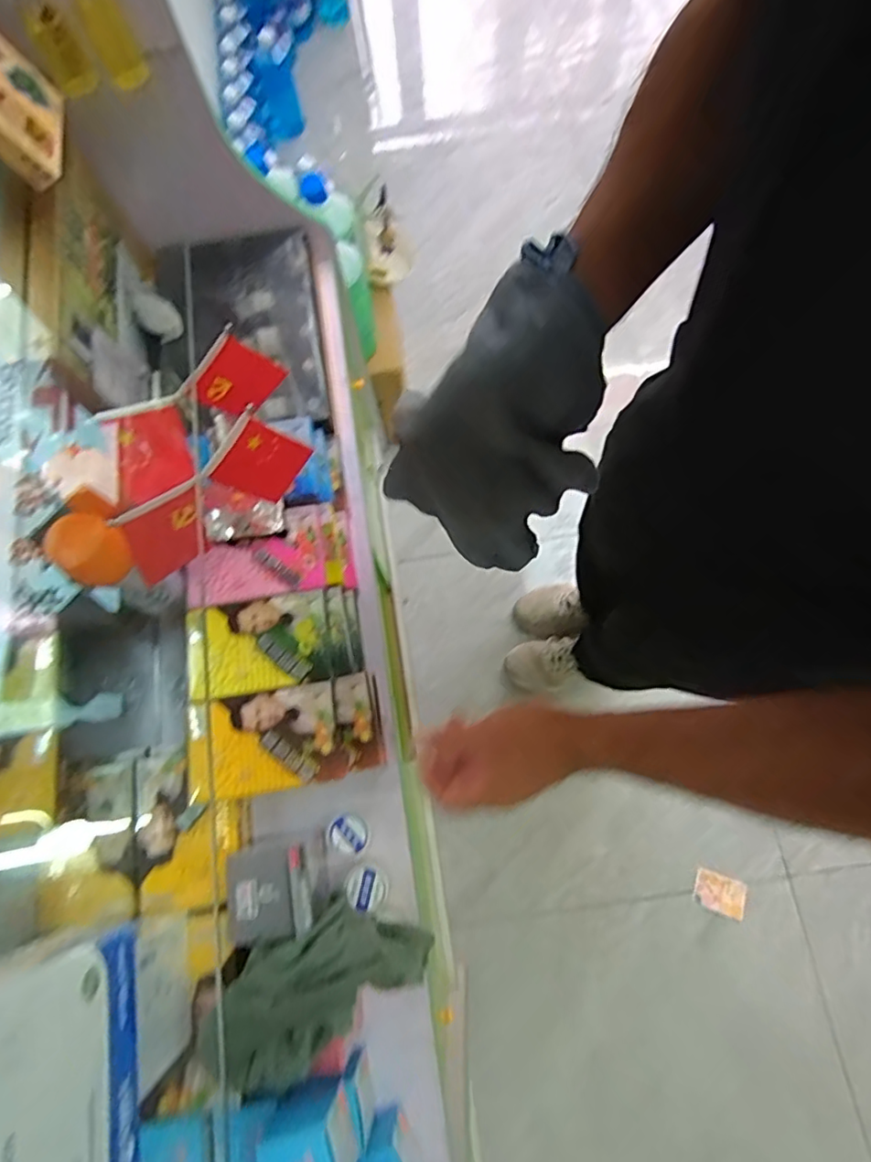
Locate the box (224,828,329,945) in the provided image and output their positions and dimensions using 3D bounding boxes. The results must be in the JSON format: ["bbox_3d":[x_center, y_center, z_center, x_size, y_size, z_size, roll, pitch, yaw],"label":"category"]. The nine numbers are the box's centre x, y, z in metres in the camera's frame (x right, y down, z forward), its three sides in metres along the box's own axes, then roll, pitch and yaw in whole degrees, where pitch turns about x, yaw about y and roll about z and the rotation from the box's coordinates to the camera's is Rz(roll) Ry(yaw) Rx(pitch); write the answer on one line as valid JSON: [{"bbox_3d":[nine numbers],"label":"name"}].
[{"bbox_3d":[-0.164,0.321,0.611,0.087,0.109,0.086,-12,73,-1],"label":"box"}]

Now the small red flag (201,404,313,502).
[{"bbox_3d":[-0.183,-0.127,0.600,0.012,0.107,0.077,42,97,25],"label":"small red flag"}]

